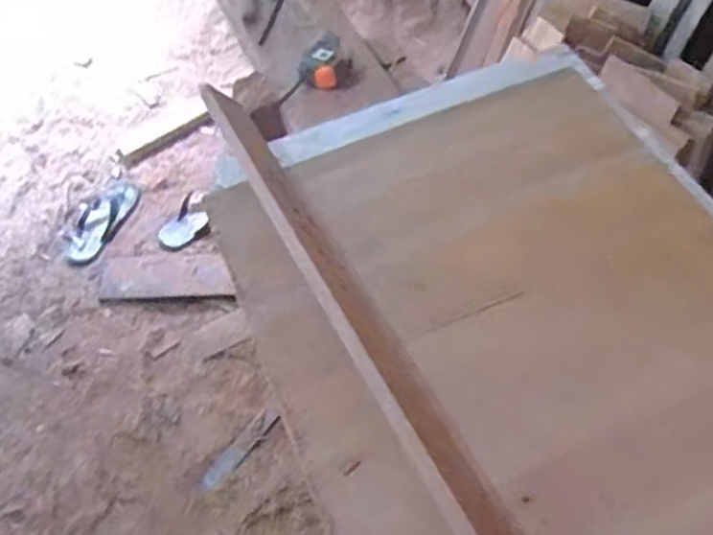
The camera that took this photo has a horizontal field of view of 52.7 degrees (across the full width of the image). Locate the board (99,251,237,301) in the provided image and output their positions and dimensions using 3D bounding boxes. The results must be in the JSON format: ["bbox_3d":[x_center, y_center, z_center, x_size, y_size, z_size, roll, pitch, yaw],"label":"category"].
[{"bbox_3d":[-0.486,0.026,1.856,0.325,0.033,0.130,-5,58,1],"label":"board"}]

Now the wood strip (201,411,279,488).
[{"bbox_3d":[-0.257,0.393,1.572,0.040,0.018,0.208,34,67,22],"label":"wood strip"}]

